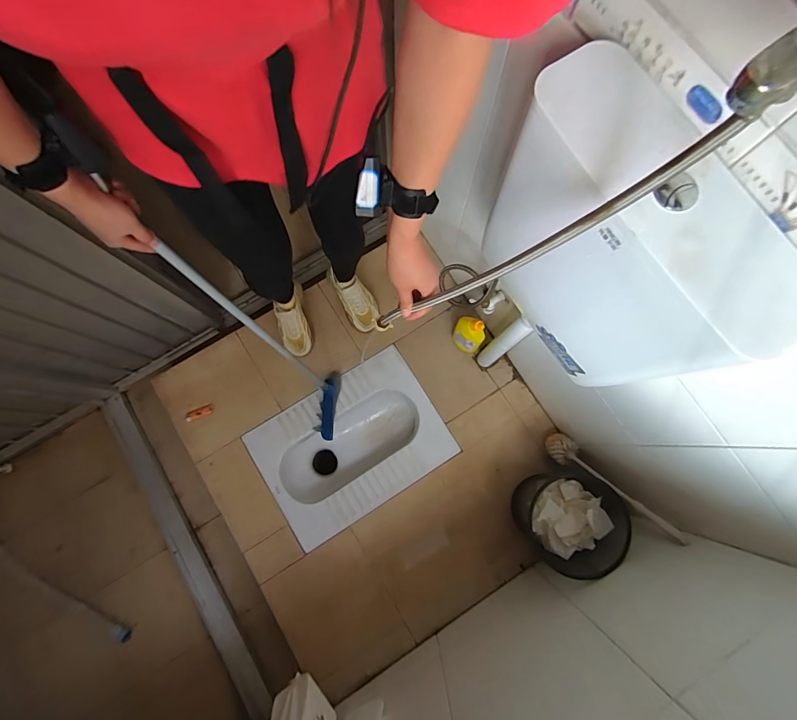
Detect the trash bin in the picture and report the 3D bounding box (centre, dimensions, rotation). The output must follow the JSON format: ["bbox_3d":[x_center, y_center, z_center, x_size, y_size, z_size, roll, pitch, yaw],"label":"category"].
[{"bbox_3d":[0.414,0.407,1.035,0.201,0.241,0.210,0,79,1],"label":"trash bin"}]

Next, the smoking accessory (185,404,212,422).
[{"bbox_3d":[-0.595,0.159,1.222,0.078,0.019,0.028,-24,80,-4],"label":"smoking accessory"}]

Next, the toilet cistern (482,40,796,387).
[{"bbox_3d":[0.274,-0.139,0.559,0.131,0.329,0.346,-28,80,-5],"label":"toilet cistern"}]

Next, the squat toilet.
[{"bbox_3d":[-0.137,0.257,1.252,0.521,0.148,0.376,-32,80,-5],"label":"squat toilet"}]

